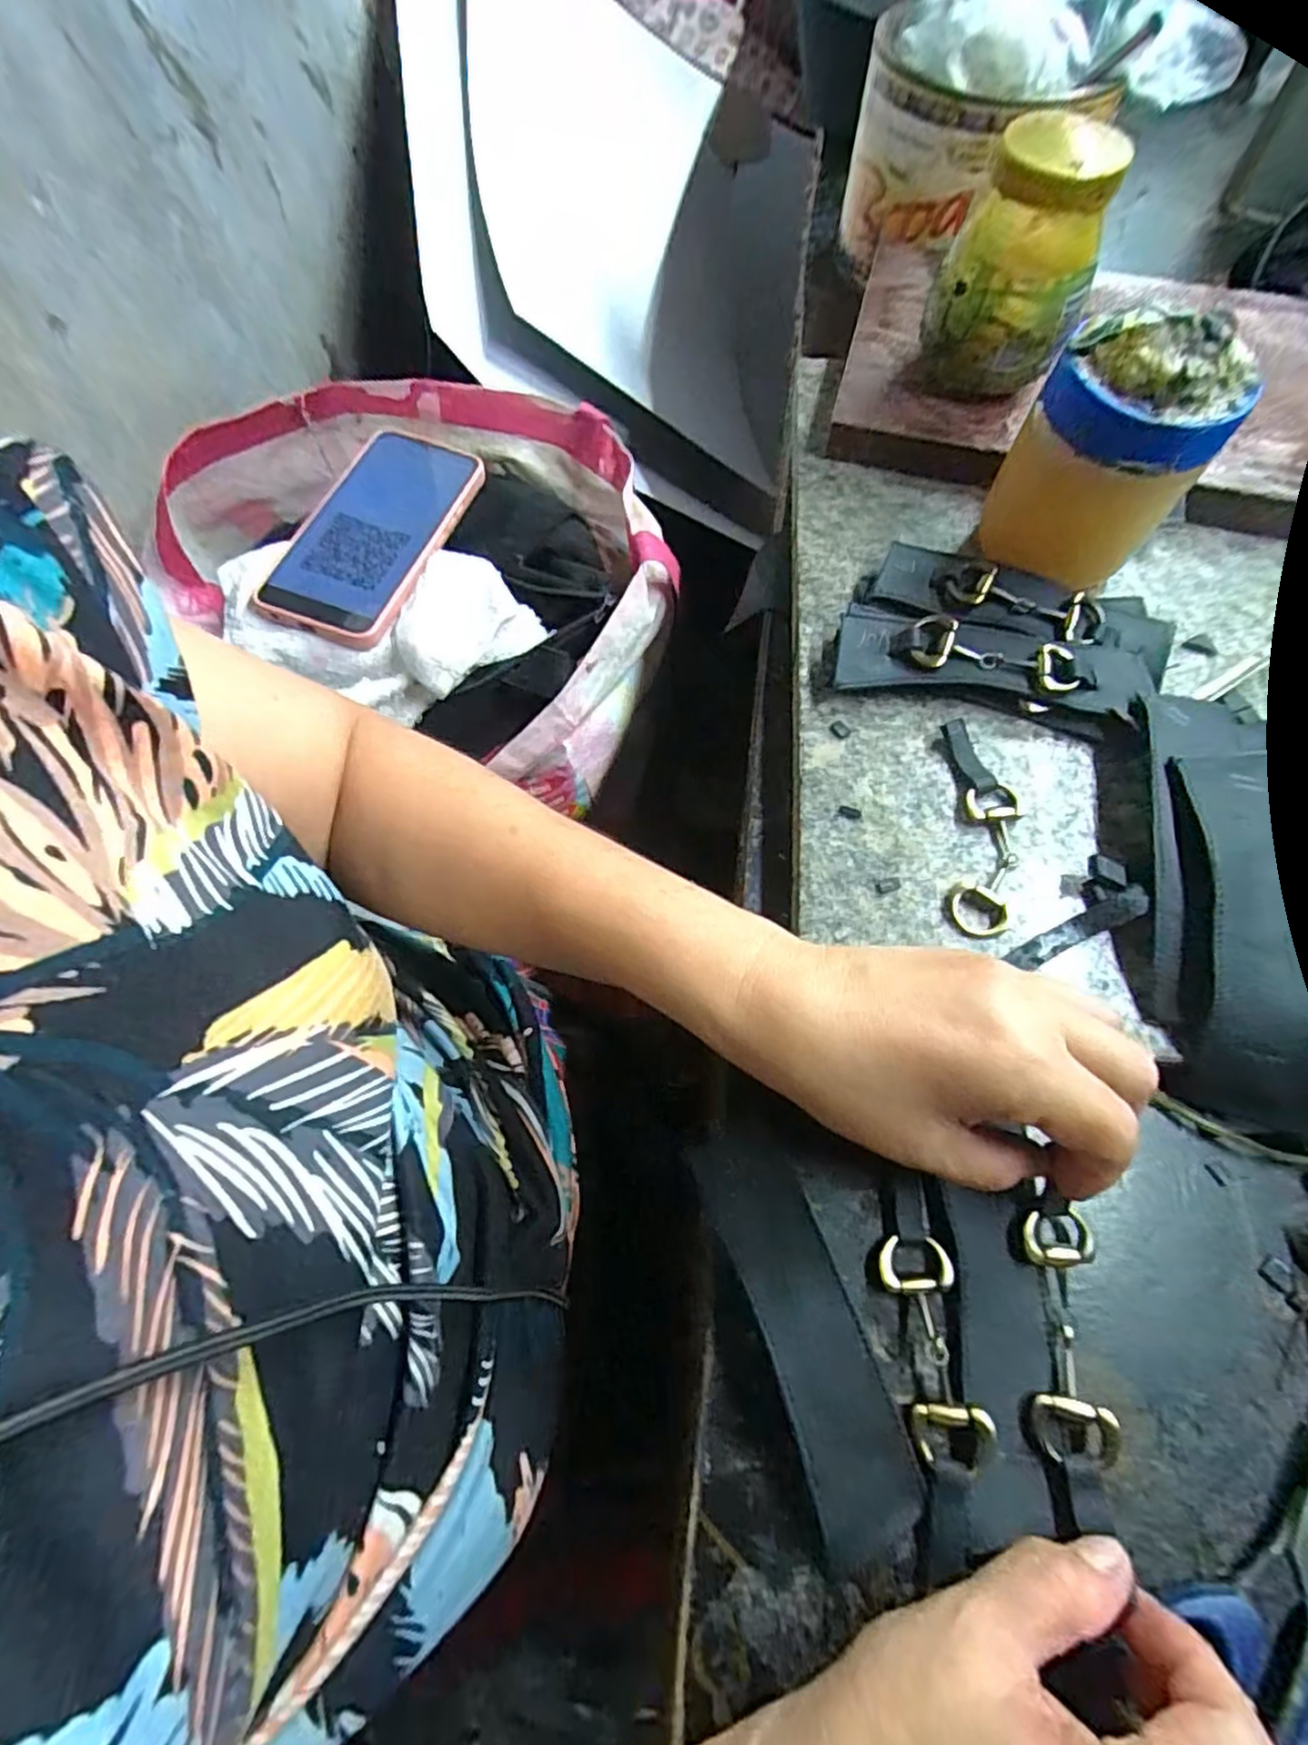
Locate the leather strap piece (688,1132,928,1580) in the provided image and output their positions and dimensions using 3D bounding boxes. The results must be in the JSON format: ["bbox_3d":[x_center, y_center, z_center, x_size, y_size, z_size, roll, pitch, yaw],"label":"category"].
[{"bbox_3d":[0.050,0.153,0.232,0.034,0.019,0.126,-19,70,-6],"label":"leather strap piece"}]

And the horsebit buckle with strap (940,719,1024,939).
[{"bbox_3d":[0.141,-0.019,0.289,0.031,0.007,0.097,5,69,3],"label":"horsebit buckle with strap"}]

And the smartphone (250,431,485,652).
[{"bbox_3d":[-0.174,-0.215,0.426,0.082,0.015,0.165,19,70,8],"label":"smartphone"}]

